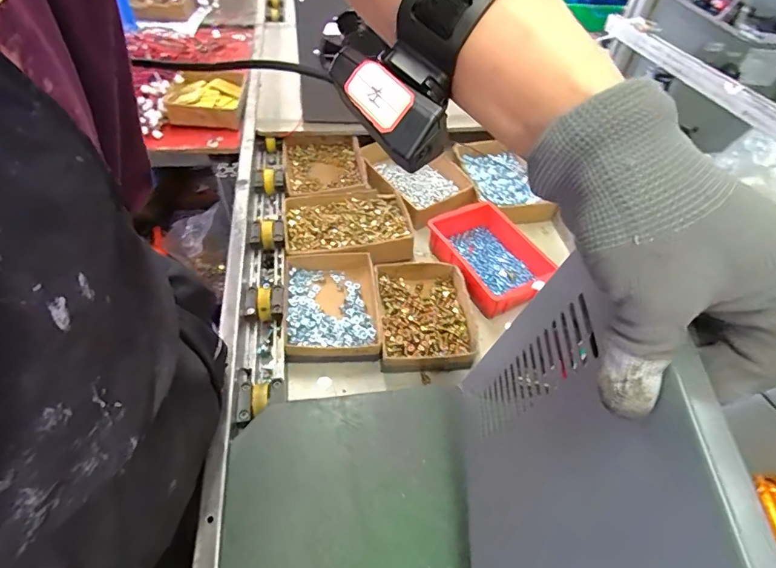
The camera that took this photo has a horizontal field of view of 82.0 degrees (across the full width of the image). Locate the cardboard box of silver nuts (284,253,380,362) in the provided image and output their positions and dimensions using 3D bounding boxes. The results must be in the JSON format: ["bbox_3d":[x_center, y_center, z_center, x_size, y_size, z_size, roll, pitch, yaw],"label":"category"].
[{"bbox_3d":[-0.086,0.031,0.674,0.131,0.038,0.183,-3,49,-6],"label":"cardboard box of silver nuts"}]

